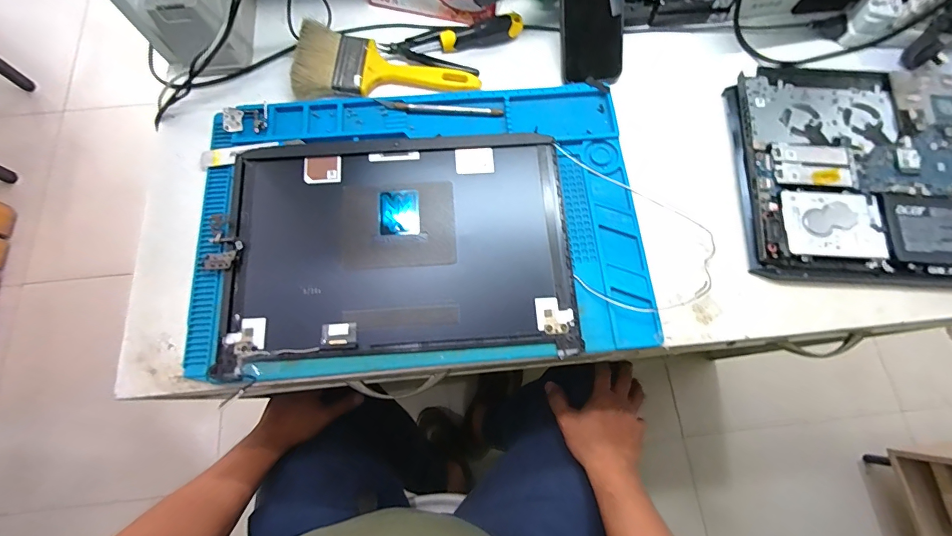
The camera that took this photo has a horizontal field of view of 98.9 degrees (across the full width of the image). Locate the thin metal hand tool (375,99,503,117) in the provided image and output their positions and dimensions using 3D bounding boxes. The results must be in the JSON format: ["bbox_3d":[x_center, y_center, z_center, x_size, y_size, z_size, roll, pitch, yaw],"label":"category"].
[{"bbox_3d":[-0.044,-0.192,0.489,0.149,0.006,0.011,5,73,1],"label":"thin metal hand tool"}]

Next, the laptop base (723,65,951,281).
[{"bbox_3d":[0.487,-0.112,0.453,0.373,0.027,0.255,2,73,0],"label":"laptop base"}]

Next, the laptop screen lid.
[{"bbox_3d":[-0.087,-0.027,0.439,0.363,0.014,0.233,-3,74,1],"label":"laptop screen lid"}]

